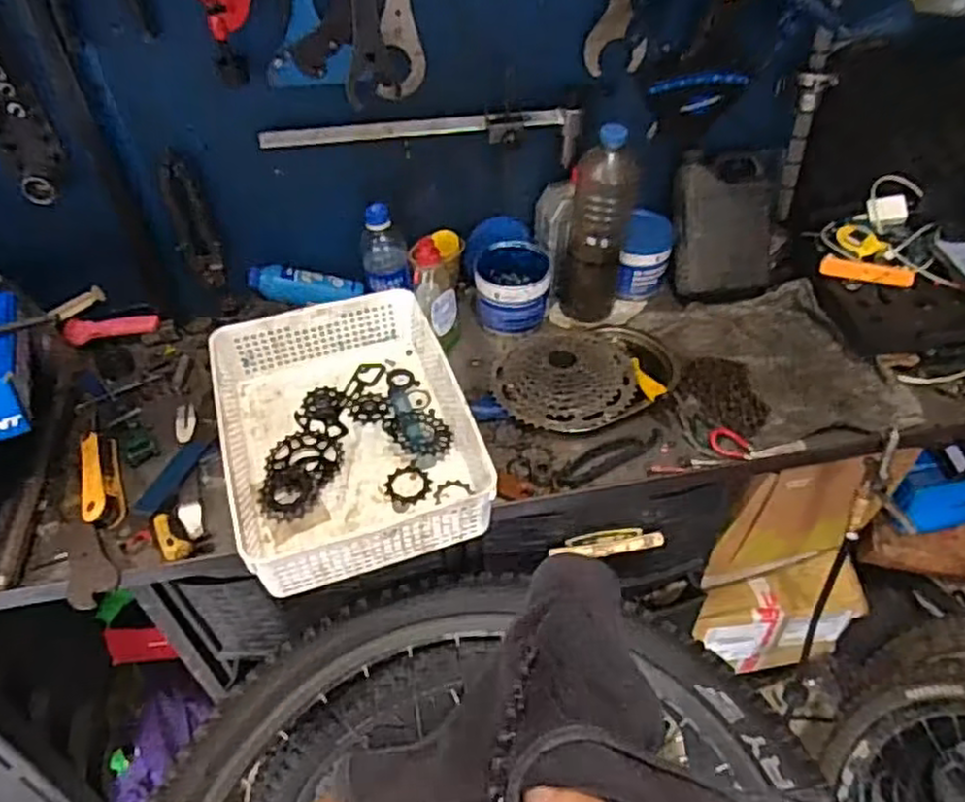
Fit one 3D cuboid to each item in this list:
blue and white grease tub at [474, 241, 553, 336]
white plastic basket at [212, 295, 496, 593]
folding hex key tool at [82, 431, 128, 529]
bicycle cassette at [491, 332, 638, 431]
[{"bbox_3d":[0.042,-0.152,0.971,0.101,0.084,0.106,-2,45,2],"label":"blue and white grease tub"},{"bbox_3d":[-0.150,0.028,0.781,0.245,0.091,0.326,-15,46,-12],"label":"white plastic basket"},{"bbox_3d":[-0.429,0.086,0.800,0.038,0.034,0.123,-17,47,-13],"label":"folding hex key tool"},{"bbox_3d":[0.105,-0.033,0.872,0.178,0.034,0.156,-12,46,-9],"label":"bicycle cassette"}]

